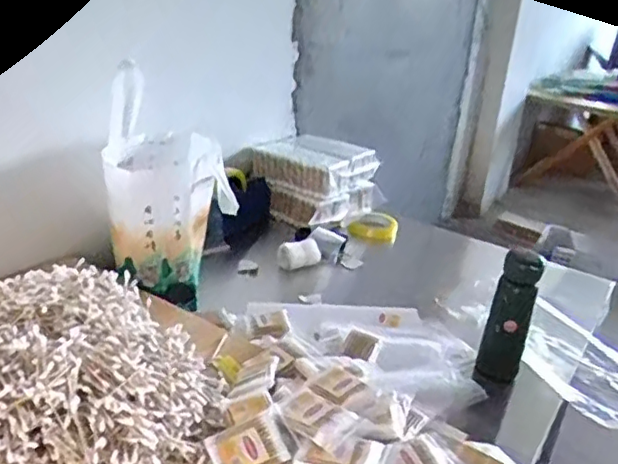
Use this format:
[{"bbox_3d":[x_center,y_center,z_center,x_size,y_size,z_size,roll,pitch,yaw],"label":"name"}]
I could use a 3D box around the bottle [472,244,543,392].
[{"bbox_3d":[0.306,0.135,0.943,0.060,0.213,0.064,16,26,24],"label":"bottle"}]

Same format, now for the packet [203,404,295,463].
[{"bbox_3d":[-0.062,0.229,0.657,0.083,0.012,0.063,-26,46,-11],"label":"packet"}]

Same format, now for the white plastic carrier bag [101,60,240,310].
[{"bbox_3d":[-0.228,-0.085,1.062,0.196,0.335,0.257,2,24,-6],"label":"white plastic carrier bag"}]

